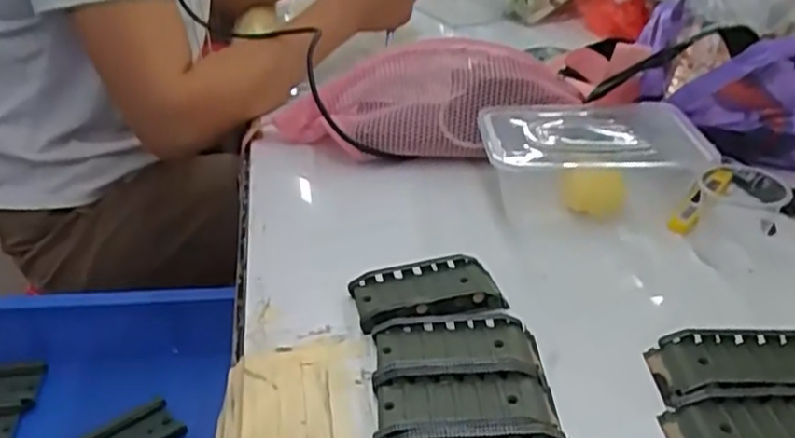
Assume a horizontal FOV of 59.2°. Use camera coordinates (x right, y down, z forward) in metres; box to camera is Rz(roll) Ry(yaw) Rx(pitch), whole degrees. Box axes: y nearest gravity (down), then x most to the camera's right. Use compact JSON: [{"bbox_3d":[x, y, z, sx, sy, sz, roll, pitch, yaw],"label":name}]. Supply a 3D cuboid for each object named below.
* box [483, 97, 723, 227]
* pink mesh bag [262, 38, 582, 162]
[{"bbox_3d":[0.146,-0.053,0.557,0.154,0.058,0.115,-2,31,-3],"label":"box"},{"bbox_3d":[0.015,-0.110,0.634,0.279,0.083,0.095,5,32,9],"label":"pink mesh bag"}]

